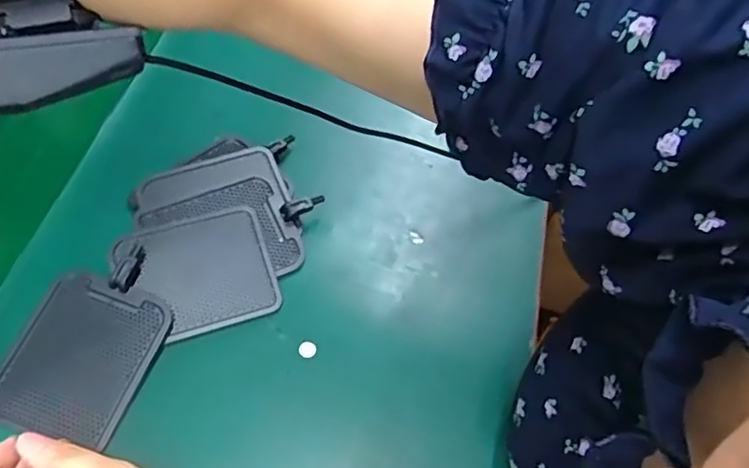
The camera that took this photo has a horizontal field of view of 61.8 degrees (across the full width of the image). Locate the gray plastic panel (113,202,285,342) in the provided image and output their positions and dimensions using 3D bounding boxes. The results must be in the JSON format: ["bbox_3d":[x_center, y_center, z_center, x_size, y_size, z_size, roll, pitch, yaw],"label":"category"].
[{"bbox_3d":[-0.114,0.026,0.412,0.093,0.004,0.079,-15,71,-19],"label":"gray plastic panel"}]

